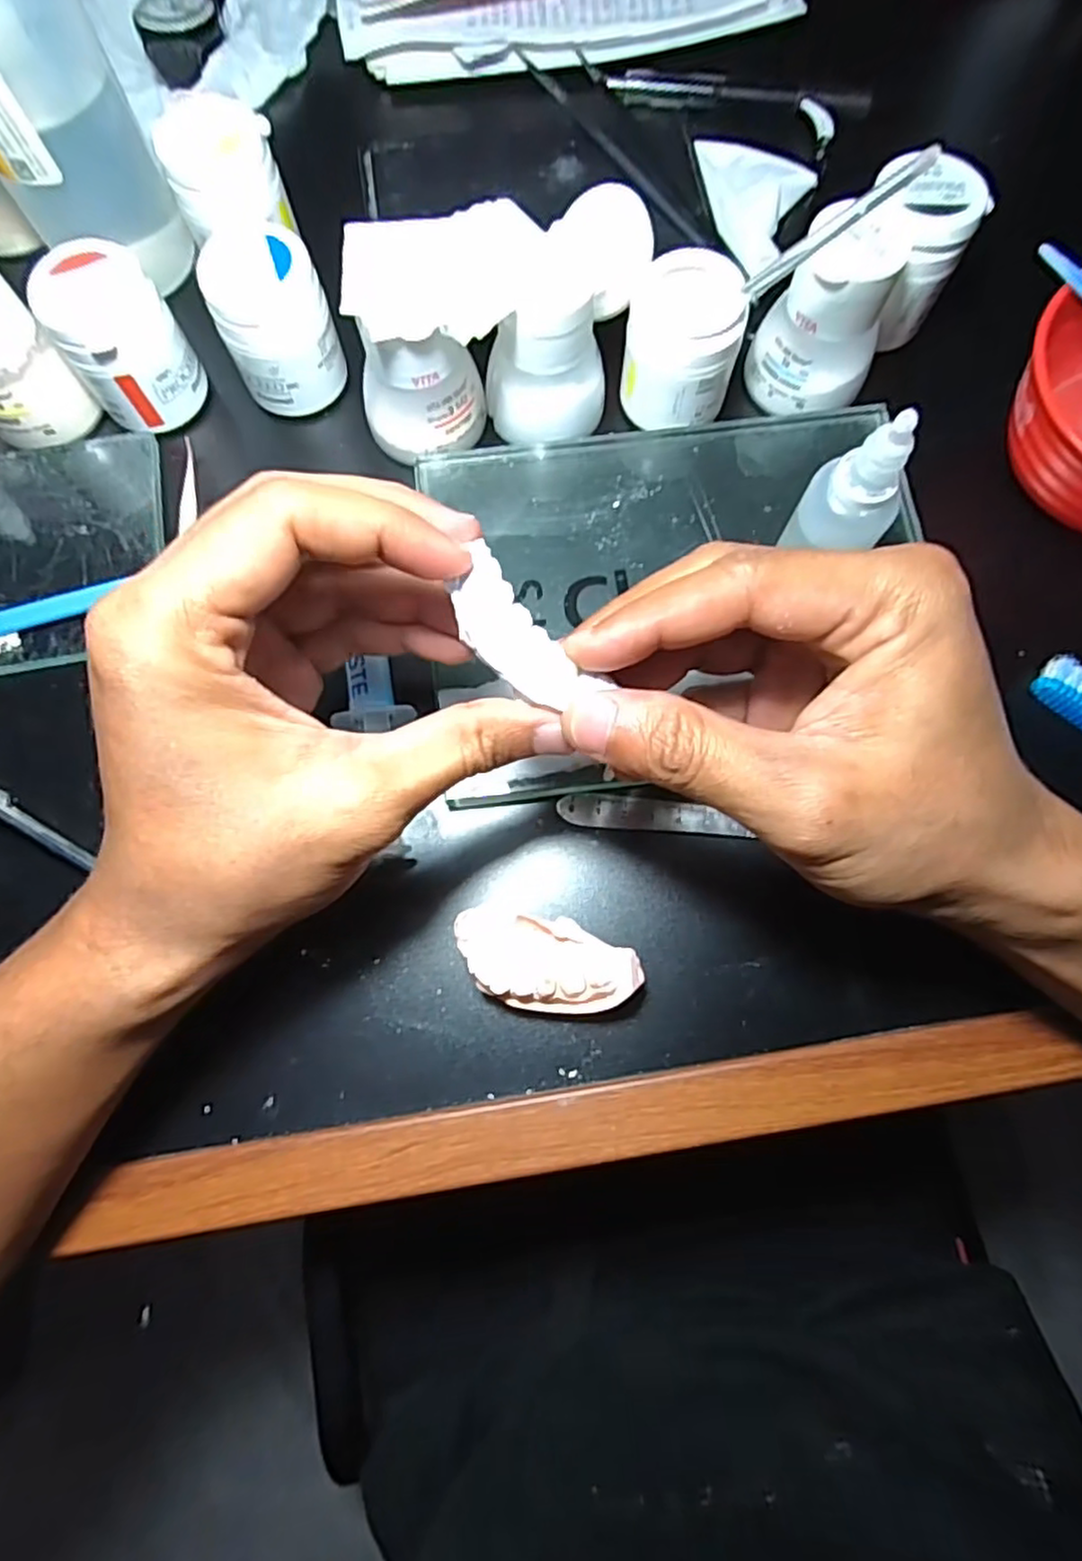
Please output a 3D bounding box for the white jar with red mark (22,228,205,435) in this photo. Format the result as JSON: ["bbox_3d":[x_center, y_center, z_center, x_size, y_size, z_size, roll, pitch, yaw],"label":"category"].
[{"bbox_3d":[-0.168,-0.178,0.279,0.042,0.048,0.040,0,77,0],"label":"white jar with red mark"}]

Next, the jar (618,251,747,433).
[{"bbox_3d":[0.056,-0.174,0.276,0.043,0.045,0.041,0,77,0],"label":"jar"}]

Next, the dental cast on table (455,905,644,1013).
[{"bbox_3d":[0.002,0.062,0.237,0.060,0.025,0.030,9,77,2],"label":"dental cast on table"}]

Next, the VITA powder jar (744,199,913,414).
[{"bbox_3d":[0.114,-0.185,0.274,0.049,0.053,0.048,26,78,5],"label":"VITA powder jar"}]

